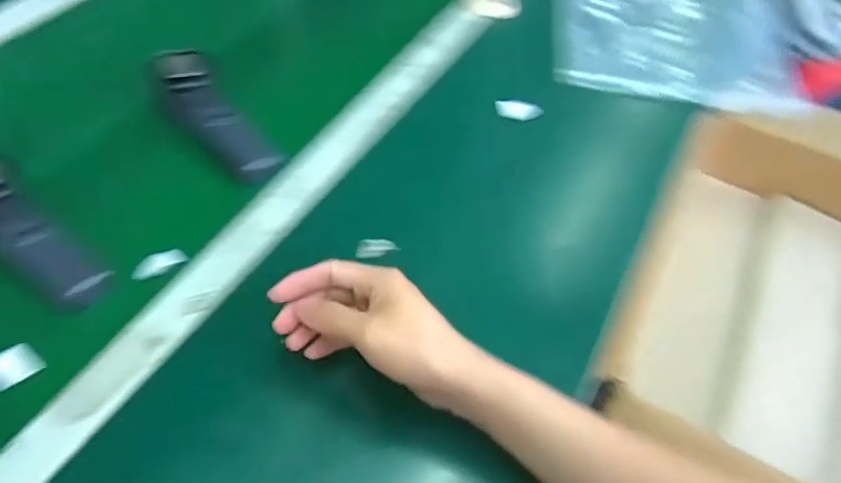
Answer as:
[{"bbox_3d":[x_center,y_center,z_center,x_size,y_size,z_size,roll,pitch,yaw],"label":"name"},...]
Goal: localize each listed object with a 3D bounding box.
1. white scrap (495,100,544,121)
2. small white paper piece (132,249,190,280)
[{"bbox_3d":[0.110,-0.148,0.677,0.056,0.019,0.013,15,52,27],"label":"white scrap"},{"bbox_3d":[-0.231,0.020,0.523,0.021,0.006,0.049,34,40,19],"label":"small white paper piece"}]

